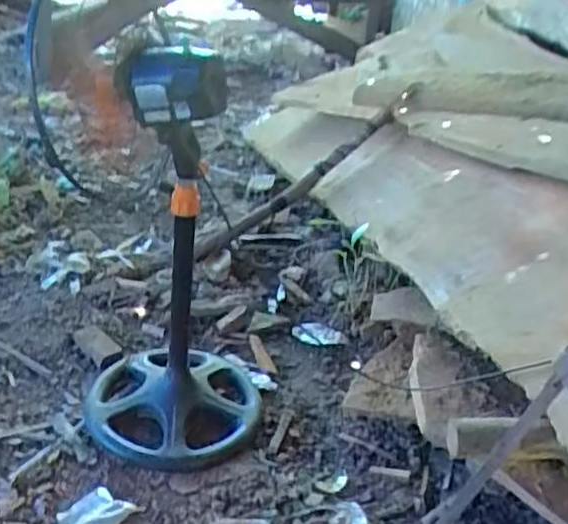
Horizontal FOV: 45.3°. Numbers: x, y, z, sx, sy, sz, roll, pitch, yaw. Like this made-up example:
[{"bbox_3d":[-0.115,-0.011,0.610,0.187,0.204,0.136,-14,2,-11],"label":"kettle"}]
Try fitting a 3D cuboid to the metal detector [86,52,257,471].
[{"bbox_3d":[-0.215,-0.016,1.364,0.369,0.792,0.359,-2,28,-14],"label":"metal detector"}]

